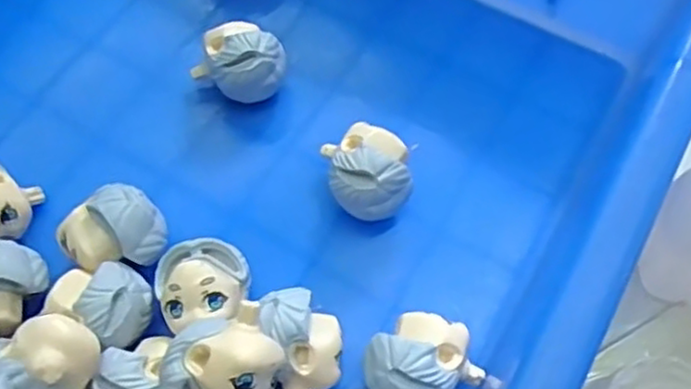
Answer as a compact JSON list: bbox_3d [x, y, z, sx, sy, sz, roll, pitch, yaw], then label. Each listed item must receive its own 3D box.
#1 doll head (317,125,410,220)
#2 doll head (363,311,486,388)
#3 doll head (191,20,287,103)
[{"bbox_3d":[0.006,-0.005,0.201,0.022,0.026,0.027,-10,64,-3],"label":"doll head"},{"bbox_3d":[0.019,0.043,0.178,0.028,0.025,0.023,-28,67,-12],"label":"doll head"},{"bbox_3d":[-0.031,-0.041,0.221,0.025,0.027,0.021,13,64,6],"label":"doll head"}]

